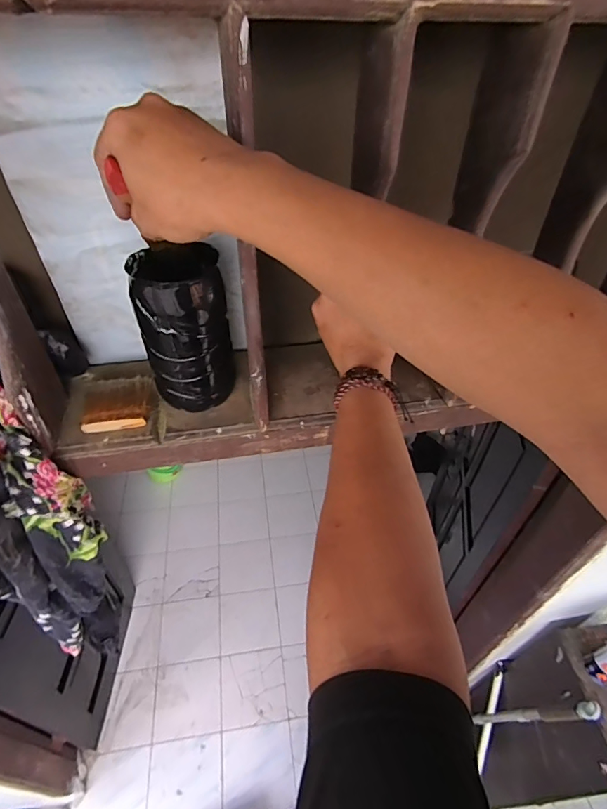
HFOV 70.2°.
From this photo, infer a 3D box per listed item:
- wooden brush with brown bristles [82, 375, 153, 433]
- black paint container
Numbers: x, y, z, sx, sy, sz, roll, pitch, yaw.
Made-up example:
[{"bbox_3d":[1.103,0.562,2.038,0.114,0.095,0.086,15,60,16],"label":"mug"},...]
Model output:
[{"bbox_3d":[-0.194,-0.001,0.450,0.067,0.020,0.057,-7,45,-9],"label":"wooden brush with brown bristles"},{"bbox_3d":[-0.111,-0.067,0.425,0.087,0.146,0.076,-11,46,-12],"label":"black paint container"}]

